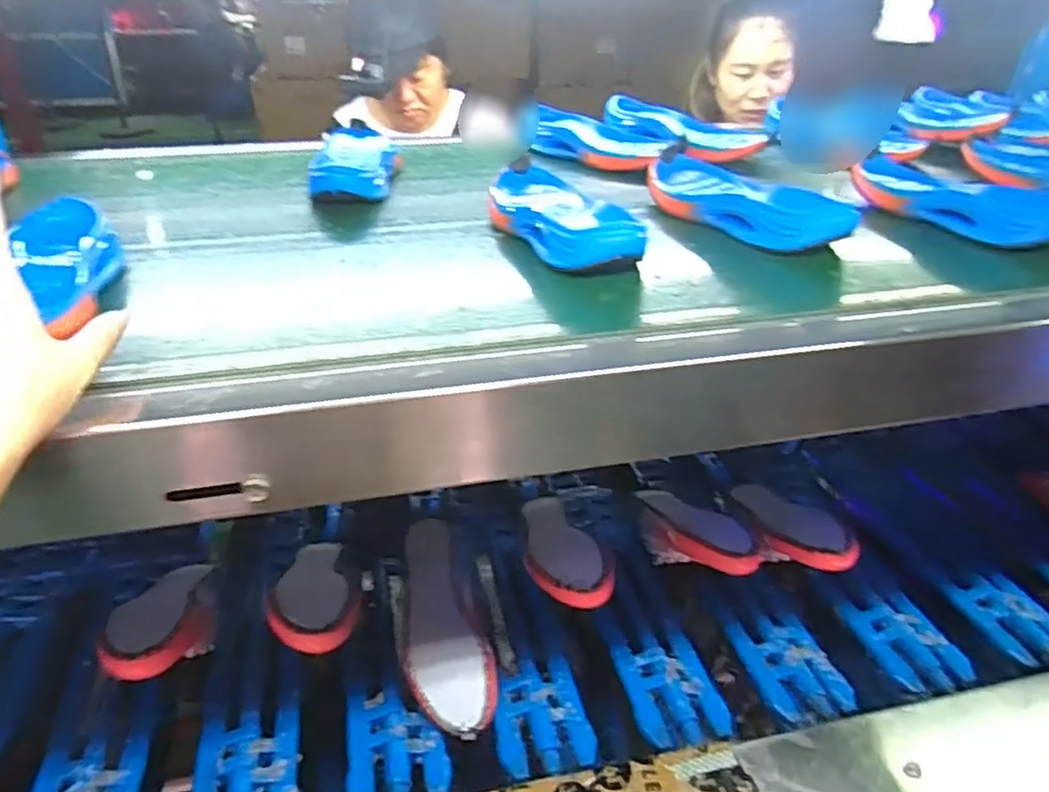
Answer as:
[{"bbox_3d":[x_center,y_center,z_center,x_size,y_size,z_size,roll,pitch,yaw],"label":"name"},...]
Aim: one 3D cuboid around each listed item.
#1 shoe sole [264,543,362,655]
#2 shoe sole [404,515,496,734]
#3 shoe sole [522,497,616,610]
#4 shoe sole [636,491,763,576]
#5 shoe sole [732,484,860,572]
[{"bbox_3d":[-0.216,0.195,0.732,0.083,0.024,0.205,-8,15,-14],"label":"shoe sole"},{"bbox_3d":[-0.088,0.236,0.748,0.079,0.023,0.224,-9,55,-15],"label":"shoe sole"},{"bbox_3d":[0.033,0.162,0.799,0.077,0.027,0.220,-7,19,-13],"label":"shoe sole"},{"bbox_3d":[0.183,0.148,0.824,0.068,0.033,0.232,-8,14,-15],"label":"shoe sole"},{"bbox_3d":[0.305,0.148,0.845,0.066,0.030,0.219,-5,14,-10],"label":"shoe sole"}]

